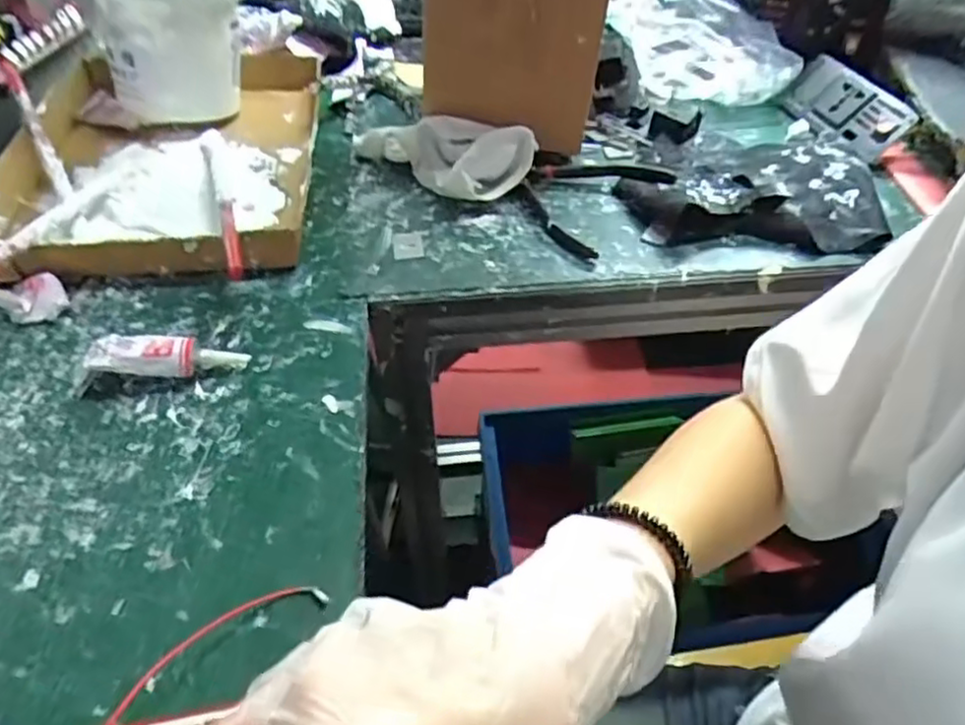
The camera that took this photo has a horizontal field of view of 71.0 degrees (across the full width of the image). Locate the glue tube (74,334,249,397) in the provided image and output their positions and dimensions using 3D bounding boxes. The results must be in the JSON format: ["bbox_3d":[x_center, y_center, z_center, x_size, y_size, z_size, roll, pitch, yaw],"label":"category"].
[{"bbox_3d":[-0.192,-0.002,0.405,0.094,0.026,0.028,-6,48,-9],"label":"glue tube"}]

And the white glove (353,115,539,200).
[{"bbox_3d":[-0.041,-0.179,0.566,0.158,0.058,0.066,27,51,20],"label":"white glove"}]

